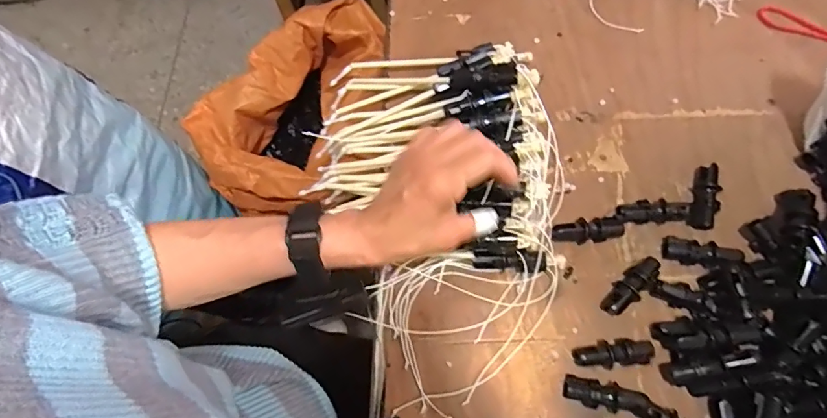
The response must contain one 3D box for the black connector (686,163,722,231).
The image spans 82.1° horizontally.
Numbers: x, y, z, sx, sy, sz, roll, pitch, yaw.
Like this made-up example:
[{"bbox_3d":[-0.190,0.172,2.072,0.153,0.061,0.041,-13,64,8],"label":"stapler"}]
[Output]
[{"bbox_3d":[0.290,-0.012,0.471,0.025,0.022,0.064,16,71,8],"label":"black connector"}]

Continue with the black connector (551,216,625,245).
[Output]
[{"bbox_3d":[0.171,0.022,0.464,0.069,0.020,0.020,-8,69,-1],"label":"black connector"}]

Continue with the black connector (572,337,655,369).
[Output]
[{"bbox_3d":[0.178,0.128,0.424,0.067,0.019,0.023,-7,69,-1],"label":"black connector"}]

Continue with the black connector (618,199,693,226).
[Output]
[{"bbox_3d":[0.236,0.003,0.468,0.074,0.021,0.021,-5,69,0],"label":"black connector"}]

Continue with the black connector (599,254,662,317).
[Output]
[{"bbox_3d":[0.204,0.072,0.443,0.066,0.022,0.023,-40,73,-12],"label":"black connector"}]

